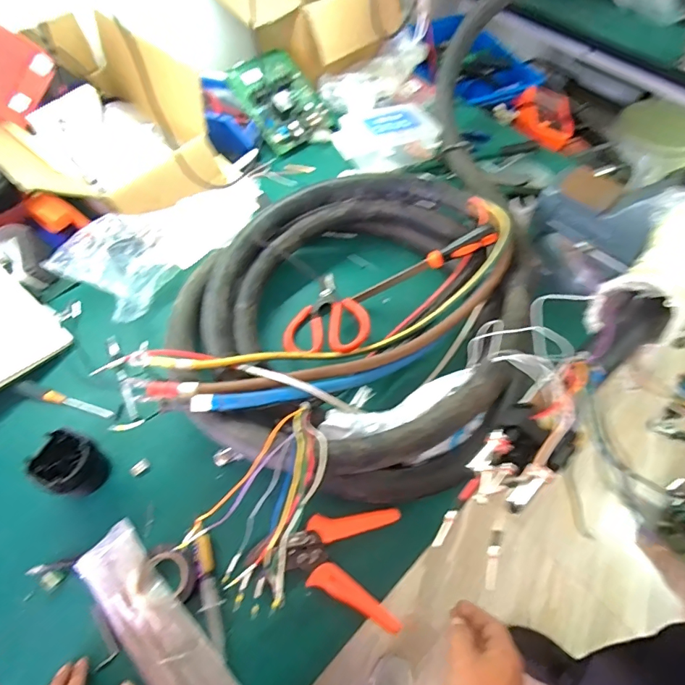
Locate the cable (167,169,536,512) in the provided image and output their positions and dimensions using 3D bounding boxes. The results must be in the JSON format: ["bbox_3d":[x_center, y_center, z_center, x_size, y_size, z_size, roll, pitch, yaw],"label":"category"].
[{"bbox_3d":[0.038,-0.035,0.644,0.497,0.107,0.469,1,60,-1],"label":"cable"}]

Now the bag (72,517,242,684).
[{"bbox_3d":[-0.209,0.308,0.494,0.074,0.028,0.222,-39,68,-21],"label":"bag"}]

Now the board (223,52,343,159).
[{"bbox_3d":[-0.120,-0.494,0.905,0.161,0.040,0.205,-30,86,-22],"label":"board"}]

